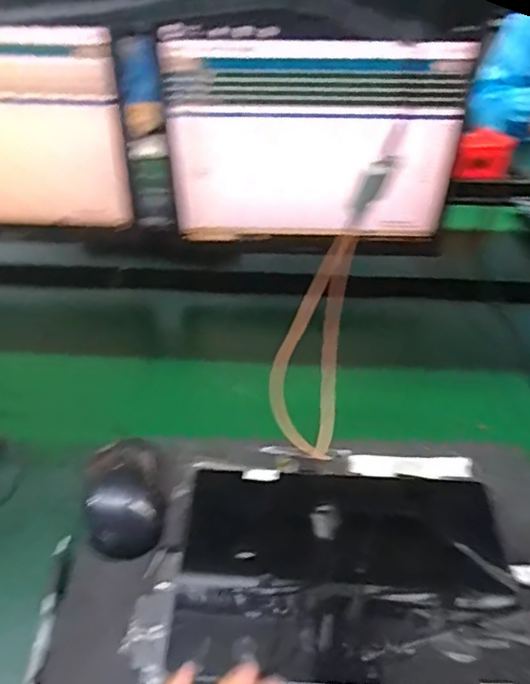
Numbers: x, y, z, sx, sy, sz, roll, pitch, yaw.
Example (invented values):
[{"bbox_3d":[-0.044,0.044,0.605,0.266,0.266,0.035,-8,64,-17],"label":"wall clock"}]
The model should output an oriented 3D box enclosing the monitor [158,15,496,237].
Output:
[{"bbox_3d":[0.060,-0.251,0.711,0.361,0.268,0.069,1,39,0],"label":"monitor"}]

